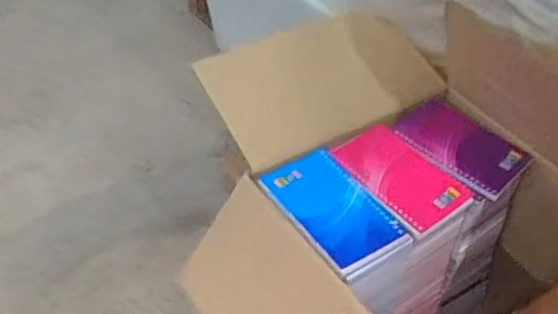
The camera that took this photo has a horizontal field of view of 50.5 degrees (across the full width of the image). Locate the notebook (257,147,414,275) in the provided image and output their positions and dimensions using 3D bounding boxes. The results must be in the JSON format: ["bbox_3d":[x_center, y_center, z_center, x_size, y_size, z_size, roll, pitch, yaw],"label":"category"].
[{"bbox_3d":[0.052,0.047,0.565,0.081,0.014,0.129,-23,49,-25],"label":"notebook"}]

